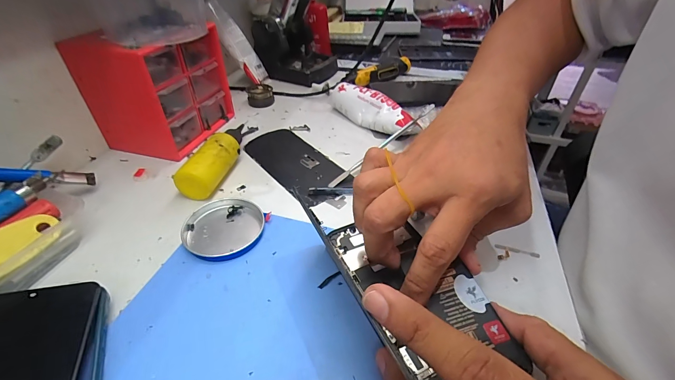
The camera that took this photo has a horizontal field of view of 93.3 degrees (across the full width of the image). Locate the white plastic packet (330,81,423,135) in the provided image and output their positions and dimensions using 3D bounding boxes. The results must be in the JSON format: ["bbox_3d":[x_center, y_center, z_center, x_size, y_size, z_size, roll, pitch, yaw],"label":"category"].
[{"bbox_3d":[0.046,-0.109,0.427,0.051,0.040,0.137,-25,45,-29],"label":"white plastic packet"}]

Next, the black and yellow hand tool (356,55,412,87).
[{"bbox_3d":[0.080,-0.199,0.537,0.113,0.030,0.020,-22,44,-27],"label":"black and yellow hand tool"}]

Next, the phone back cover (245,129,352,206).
[{"bbox_3d":[-0.048,-0.034,0.362,0.068,0.007,0.147,-23,44,-27],"label":"phone back cover"}]

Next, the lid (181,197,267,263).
[{"bbox_3d":[-0.097,0.032,0.269,0.065,0.012,0.062,0,38,0],"label":"lid"}]

